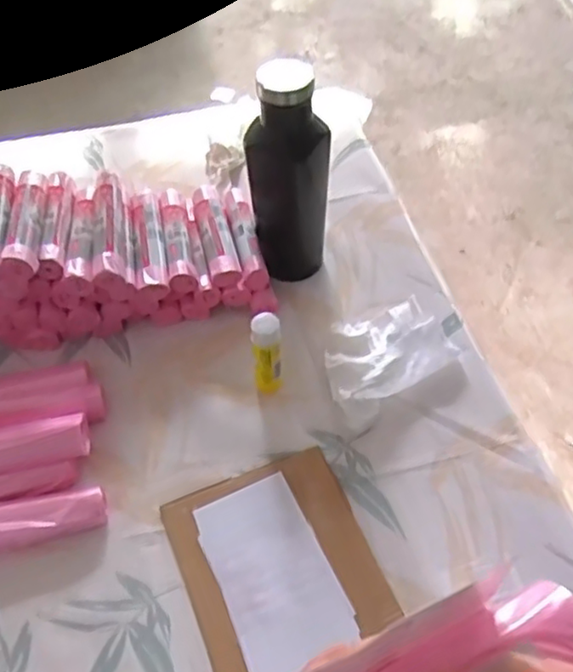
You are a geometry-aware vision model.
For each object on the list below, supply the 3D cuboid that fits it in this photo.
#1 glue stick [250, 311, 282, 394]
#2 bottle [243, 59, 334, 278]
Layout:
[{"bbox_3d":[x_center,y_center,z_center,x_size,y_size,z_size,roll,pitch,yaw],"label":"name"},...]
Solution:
[{"bbox_3d":[-0.017,0.017,0.580,0.024,0.090,0.024,-4,54,-3],"label":"glue stick"},{"bbox_3d":[0.002,-0.151,0.627,0.074,0.210,0.072,5,54,3],"label":"bottle"}]

